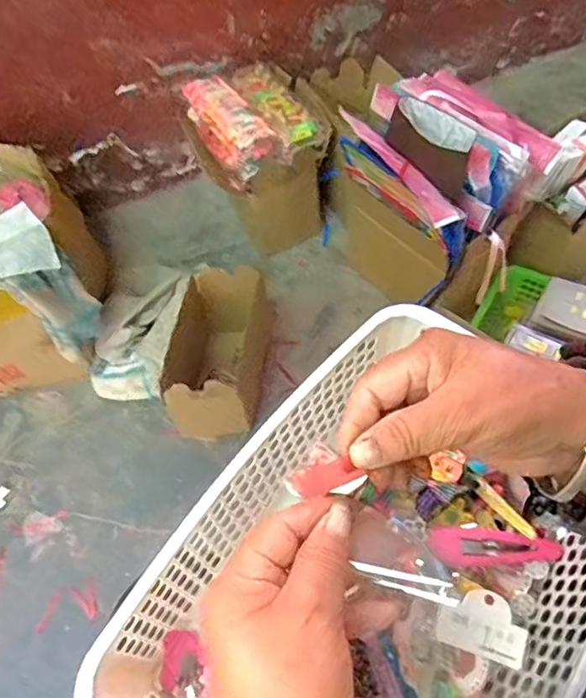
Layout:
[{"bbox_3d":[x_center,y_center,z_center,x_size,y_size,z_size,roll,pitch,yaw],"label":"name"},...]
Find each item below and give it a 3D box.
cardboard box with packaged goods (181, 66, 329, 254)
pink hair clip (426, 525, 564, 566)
[{"bbox_3d":[-0.060,-0.345,1.062,0.220,0.247,0.250,-22,58,-10],"label":"cardboard box with packaged goods"},{"bbox_3d":[0.129,0.126,0.364,0.080,0.007,0.023,1,57,5],"label":"pink hair clip"}]

